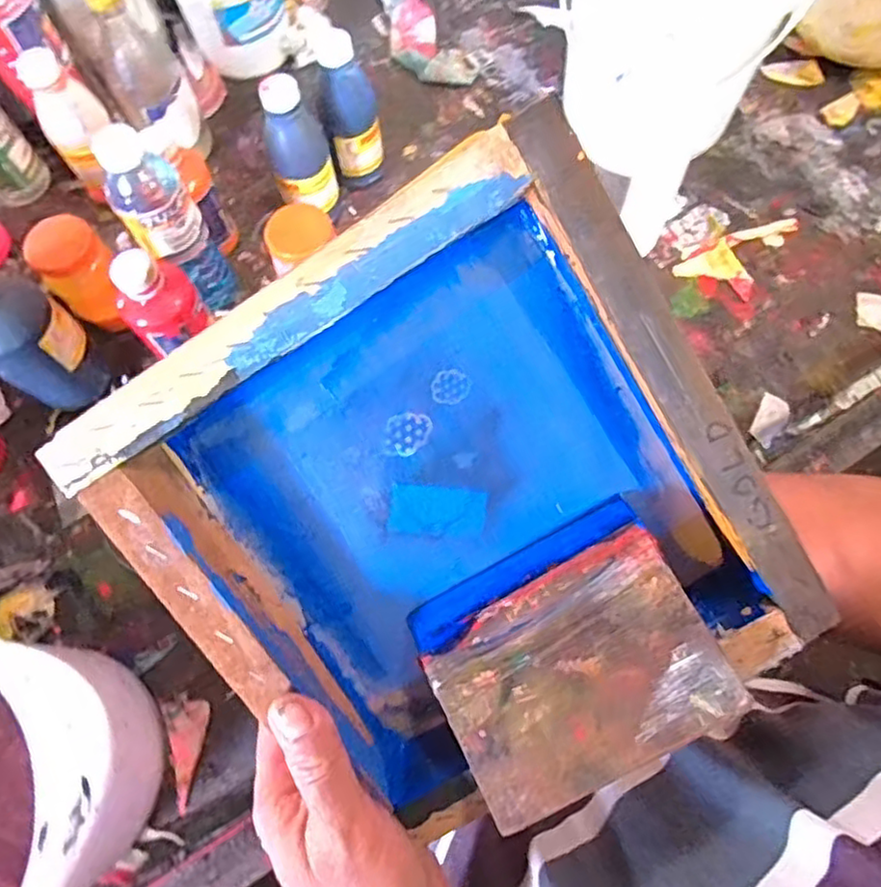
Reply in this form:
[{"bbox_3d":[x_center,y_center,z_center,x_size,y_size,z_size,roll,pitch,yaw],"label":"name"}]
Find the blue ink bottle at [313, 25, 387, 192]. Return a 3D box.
[{"bbox_3d":[-0.080,-0.301,0.615,0.046,0.151,0.043,-8,70,-1],"label":"blue ink bottle"}]

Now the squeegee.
[{"bbox_3d":[0.055,0.094,0.296,0.118,0.007,0.104,-32,62,8],"label":"squeegee"}]

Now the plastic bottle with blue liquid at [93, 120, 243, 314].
[{"bbox_3d":[-0.220,-0.174,0.552,0.053,0.186,0.047,-32,72,-9],"label":"plastic bottle with blue liquid"}]

